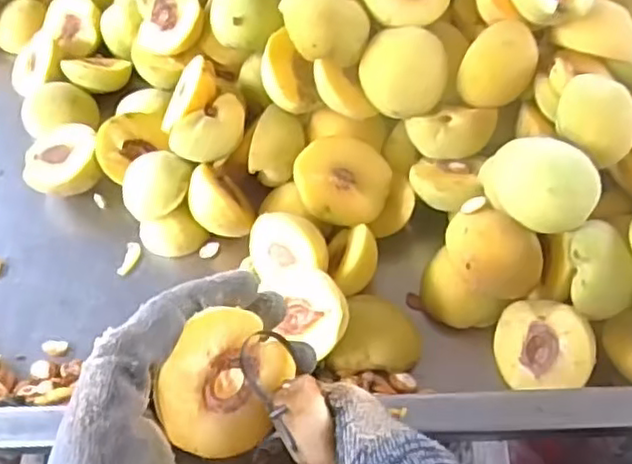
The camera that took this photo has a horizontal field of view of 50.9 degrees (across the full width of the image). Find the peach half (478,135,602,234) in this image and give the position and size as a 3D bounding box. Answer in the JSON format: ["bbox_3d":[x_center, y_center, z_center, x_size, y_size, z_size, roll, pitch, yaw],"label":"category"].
[{"bbox_3d":[0.132,-0.030,0.391,0.033,0.050,0.059,9,24,-42],"label":"peach half"}]

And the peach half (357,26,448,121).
[{"bbox_3d":[0.059,-0.107,0.443,0.055,0.052,0.032,-31,36,9],"label":"peach half"}]

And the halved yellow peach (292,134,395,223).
[{"bbox_3d":[0.014,-0.035,0.466,0.065,0.034,0.058,26,79,-10],"label":"halved yellow peach"}]

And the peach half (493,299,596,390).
[{"bbox_3d":[0.141,0.069,0.400,0.060,0.028,0.052,-11,68,44],"label":"peach half"}]

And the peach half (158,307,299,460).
[{"bbox_3d":[-0.043,0.066,0.294,0.052,0.030,0.055,38,67,-17],"label":"peach half"}]

